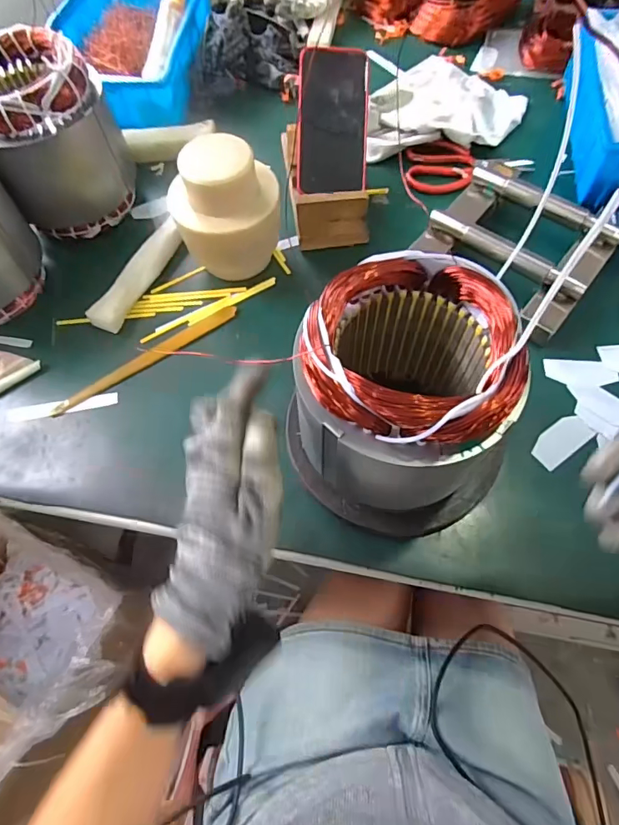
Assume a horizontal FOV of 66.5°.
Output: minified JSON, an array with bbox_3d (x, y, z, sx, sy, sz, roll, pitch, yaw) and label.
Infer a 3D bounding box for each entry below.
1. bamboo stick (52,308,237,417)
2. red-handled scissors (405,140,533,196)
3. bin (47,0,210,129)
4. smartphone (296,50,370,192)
[{"bbox_3d":[-0.170,-0.058,0.497,0.210,0.007,0.021,-34,66,-13],"label":"bamboo stick"},{"bbox_3d":[0.203,-0.311,0.601,0.154,0.030,0.071,8,64,7],"label":"red-handled scissors"},{"bbox_3d":[-0.255,-0.525,0.677,0.205,0.068,0.321,-1,63,3],"label":"bin"},{"bbox_3d":[0.026,-0.336,0.547,0.080,0.011,0.150,2,102,8],"label":"smartphone"}]

